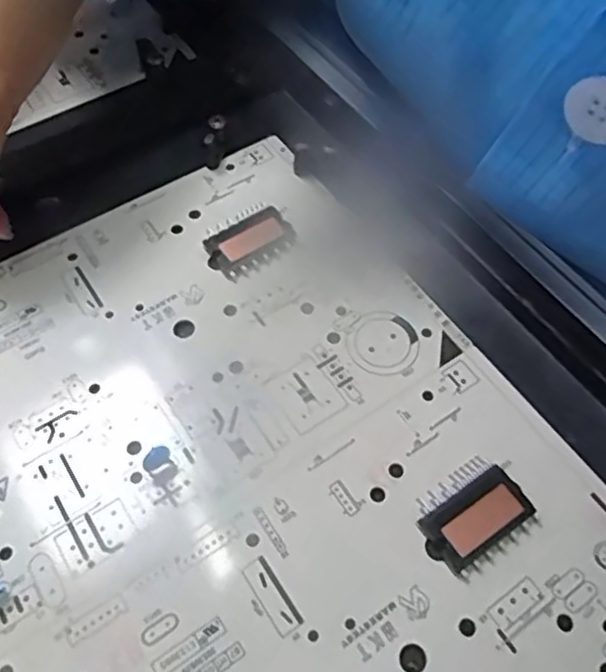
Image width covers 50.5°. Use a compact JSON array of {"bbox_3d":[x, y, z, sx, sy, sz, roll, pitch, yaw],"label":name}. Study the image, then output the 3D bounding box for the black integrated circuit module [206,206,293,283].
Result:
[{"bbox_3d":[-0.021,-0.038,0.254,0.034,0.006,0.022,-35,66,-20],"label":"black integrated circuit module"}]

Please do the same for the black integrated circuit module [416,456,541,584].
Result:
[{"bbox_3d":[0.053,0.056,0.200,0.033,0.006,0.026,-30,65,-18],"label":"black integrated circuit module"}]

